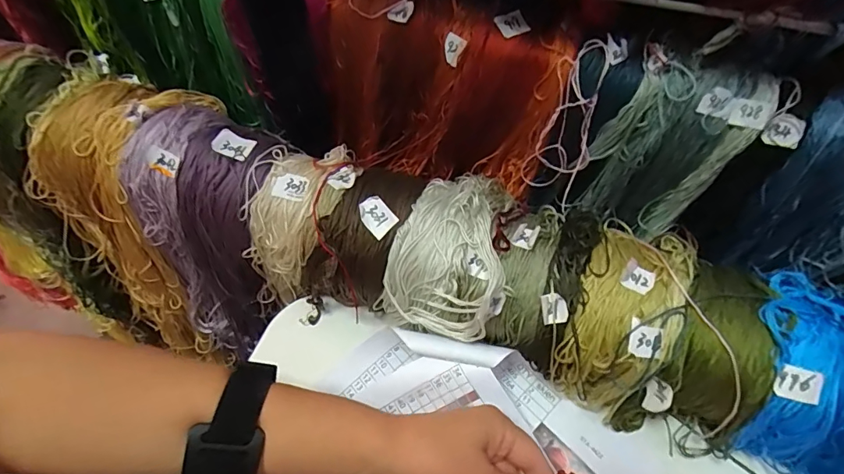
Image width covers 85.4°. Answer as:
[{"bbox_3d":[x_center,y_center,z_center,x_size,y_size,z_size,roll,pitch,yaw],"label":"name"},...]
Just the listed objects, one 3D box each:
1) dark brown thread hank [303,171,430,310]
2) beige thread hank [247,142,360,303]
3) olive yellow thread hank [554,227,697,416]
[{"bbox_3d":[-0.042,0.007,0.340,0.056,0.074,0.090,32,60,18],"label":"dark brown thread hank"},{"bbox_3d":[-0.099,-0.006,0.358,0.069,0.138,0.061,34,20,20],"label":"beige thread hank"},{"bbox_3d":[0.135,0.059,0.325,0.064,0.100,0.112,28,59,15],"label":"olive yellow thread hank"}]

